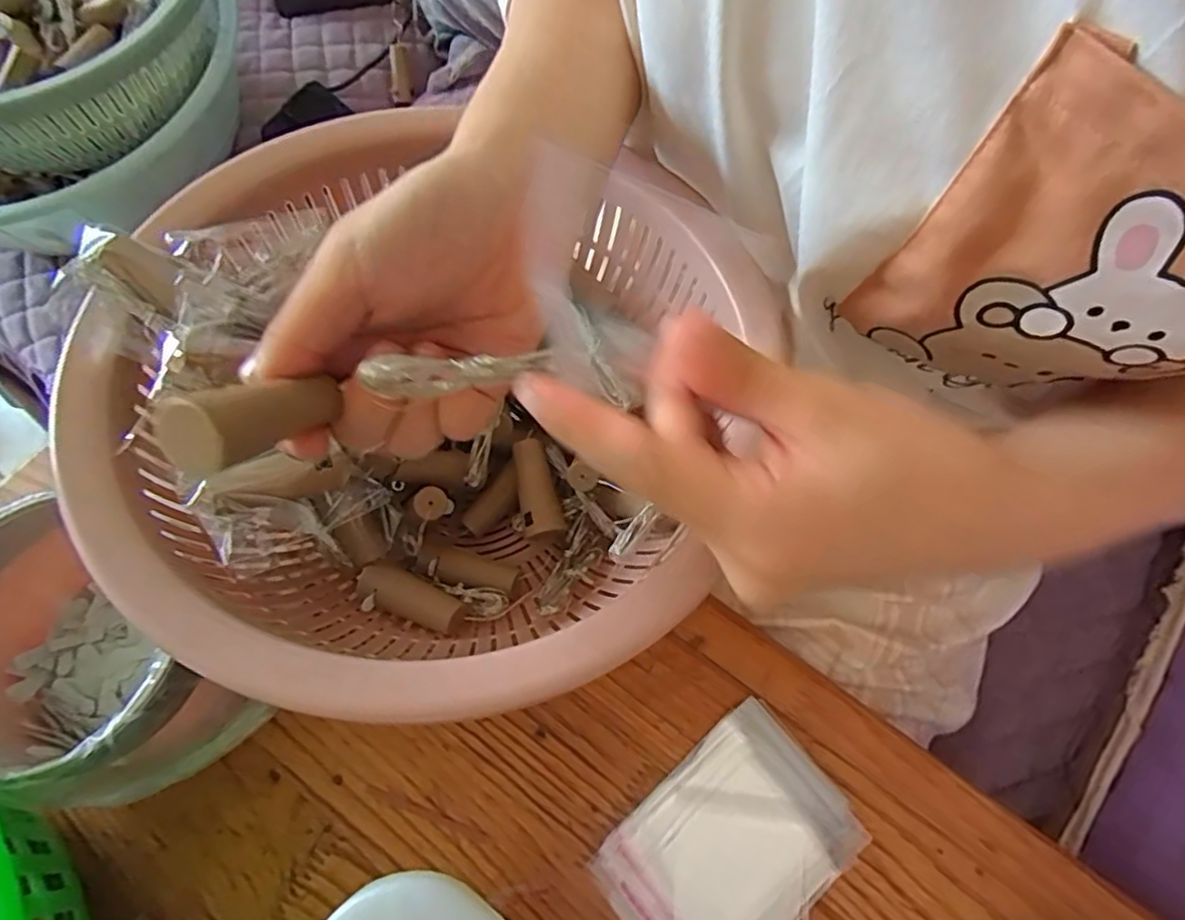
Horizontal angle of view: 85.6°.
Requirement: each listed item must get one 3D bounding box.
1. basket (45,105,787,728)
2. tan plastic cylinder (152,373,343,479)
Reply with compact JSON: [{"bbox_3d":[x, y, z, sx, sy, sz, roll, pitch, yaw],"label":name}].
[{"bbox_3d":[-0.069,-0.021,0.304,0.266,0.140,0.253,-1,66,2],"label":"basket"},{"bbox_3d":[-0.092,-0.014,0.178,0.021,0.018,0.052,25,26,13],"label":"tan plastic cylinder"}]

